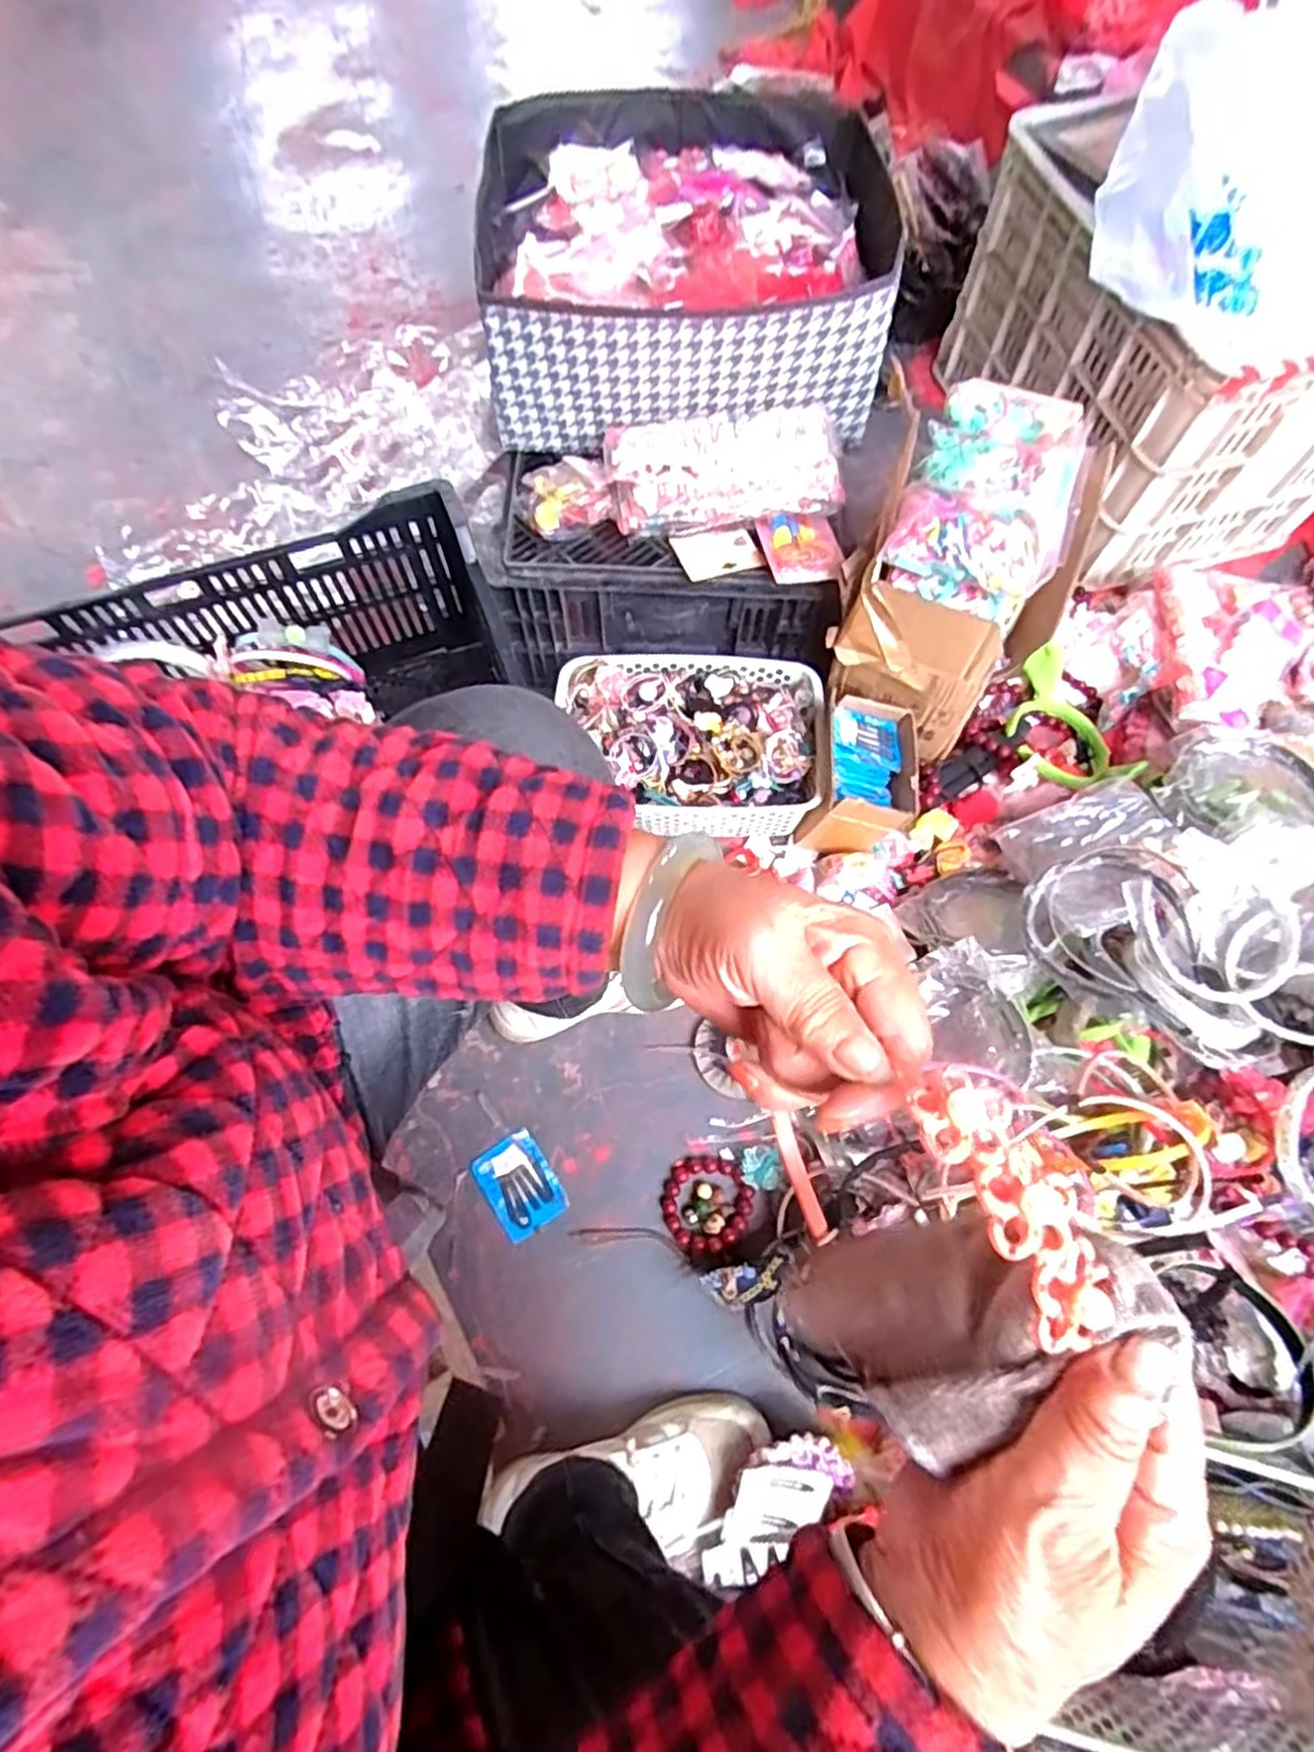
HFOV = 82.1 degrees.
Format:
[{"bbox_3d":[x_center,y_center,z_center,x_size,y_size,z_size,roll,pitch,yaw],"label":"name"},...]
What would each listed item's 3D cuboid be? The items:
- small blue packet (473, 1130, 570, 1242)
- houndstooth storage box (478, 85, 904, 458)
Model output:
[{"bbox_3d":[-0.134,0.302,0.737,0.065,0.004,0.088,-32,71,-12],"label":"small blue packet"},{"bbox_3d":[0.024,-0.655,0.813,0.407,0.151,0.390,-4,68,-2],"label":"houndstooth storage box"}]

